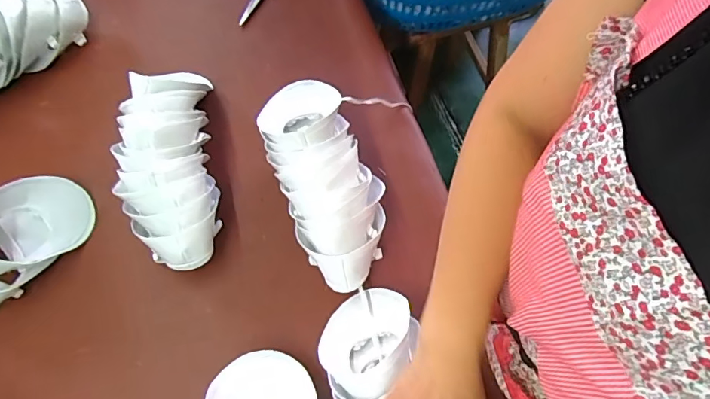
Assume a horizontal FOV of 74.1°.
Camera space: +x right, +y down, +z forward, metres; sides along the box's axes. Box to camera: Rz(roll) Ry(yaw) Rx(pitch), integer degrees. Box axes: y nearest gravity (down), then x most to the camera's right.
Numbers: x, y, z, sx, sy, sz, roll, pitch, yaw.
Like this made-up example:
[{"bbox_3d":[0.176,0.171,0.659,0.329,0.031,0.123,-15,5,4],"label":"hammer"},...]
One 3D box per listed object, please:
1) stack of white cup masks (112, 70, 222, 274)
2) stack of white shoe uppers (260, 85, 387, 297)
[{"bbox_3d":[-0.273,-0.074,0.678,0.128,0.106,0.352,-9,65,-4],"label":"stack of white cup masks"},{"bbox_3d":[-0.038,-0.031,0.652,0.139,0.111,0.298,-21,67,-9],"label":"stack of white shoe uppers"}]

